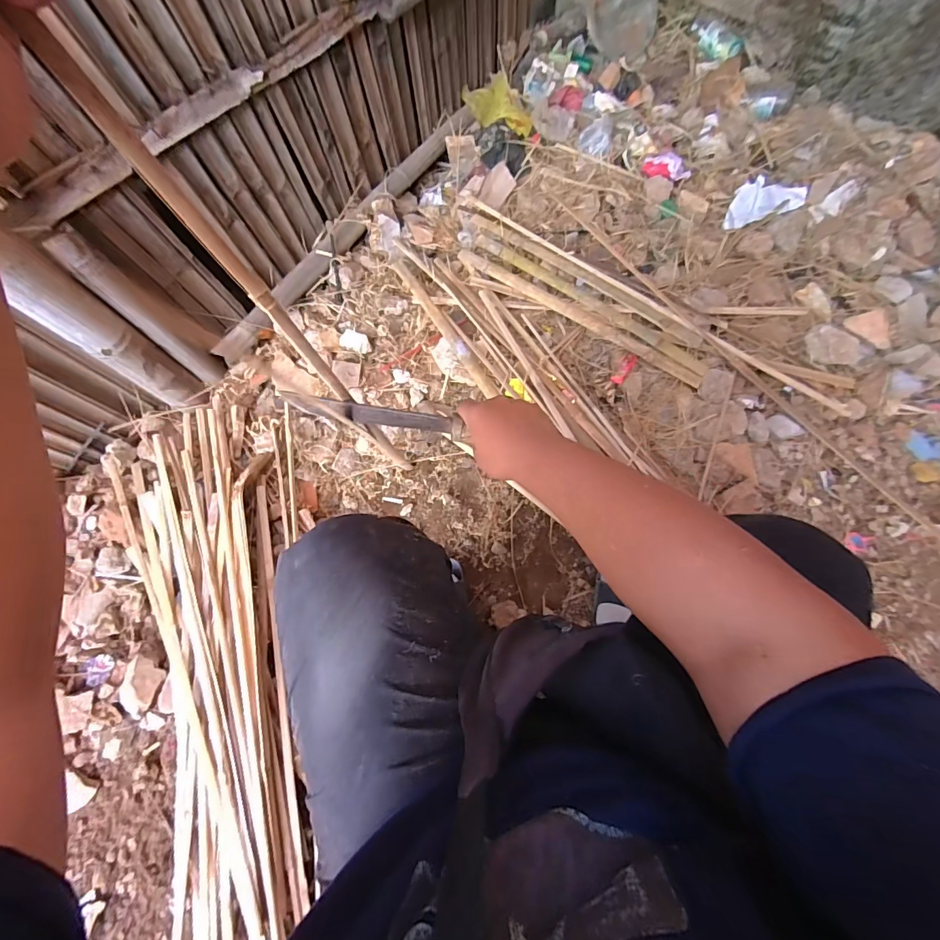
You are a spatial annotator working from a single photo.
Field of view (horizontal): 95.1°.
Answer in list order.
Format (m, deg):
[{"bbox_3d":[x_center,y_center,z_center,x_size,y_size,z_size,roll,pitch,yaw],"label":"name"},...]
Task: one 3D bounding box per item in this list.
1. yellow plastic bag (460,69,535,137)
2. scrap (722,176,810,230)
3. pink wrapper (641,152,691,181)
[{"bbox_3d":[0.068,-0.880,1.052,0.113,0.027,0.192,-25,76,-5],"label":"yellow plastic bag"},{"bbox_3d":[0.643,-0.603,0.948,0.188,0.032,0.101,-22,76,-5],"label":"scrap"},{"bbox_3d":[0.443,-0.680,0.968,0.108,0.037,0.061,15,76,5],"label":"pink wrapper"}]

